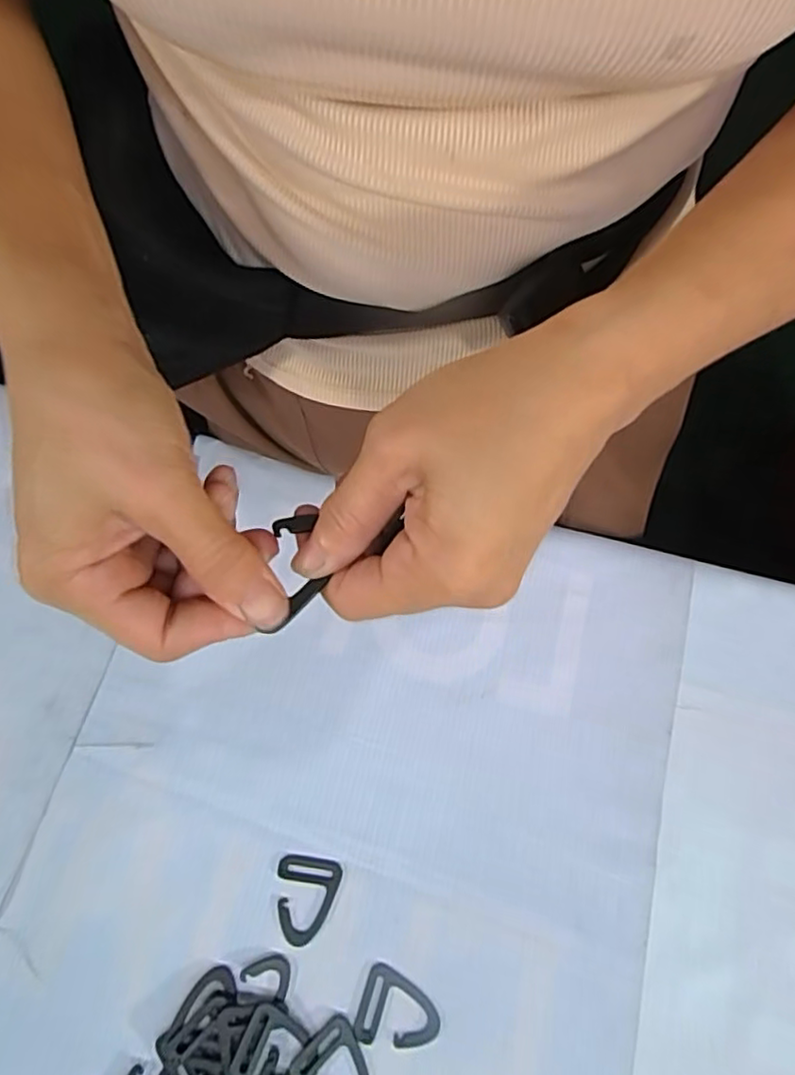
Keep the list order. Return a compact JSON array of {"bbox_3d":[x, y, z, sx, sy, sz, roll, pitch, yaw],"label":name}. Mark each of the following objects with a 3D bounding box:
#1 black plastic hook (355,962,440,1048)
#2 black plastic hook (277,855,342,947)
[{"bbox_3d":[0.002,0.258,0.343,0.043,0.004,0.035,19,70,4],"label":"black plastic hook"},{"bbox_3d":[-0.053,0.206,0.360,0.035,0.004,0.044,7,70,0],"label":"black plastic hook"}]

